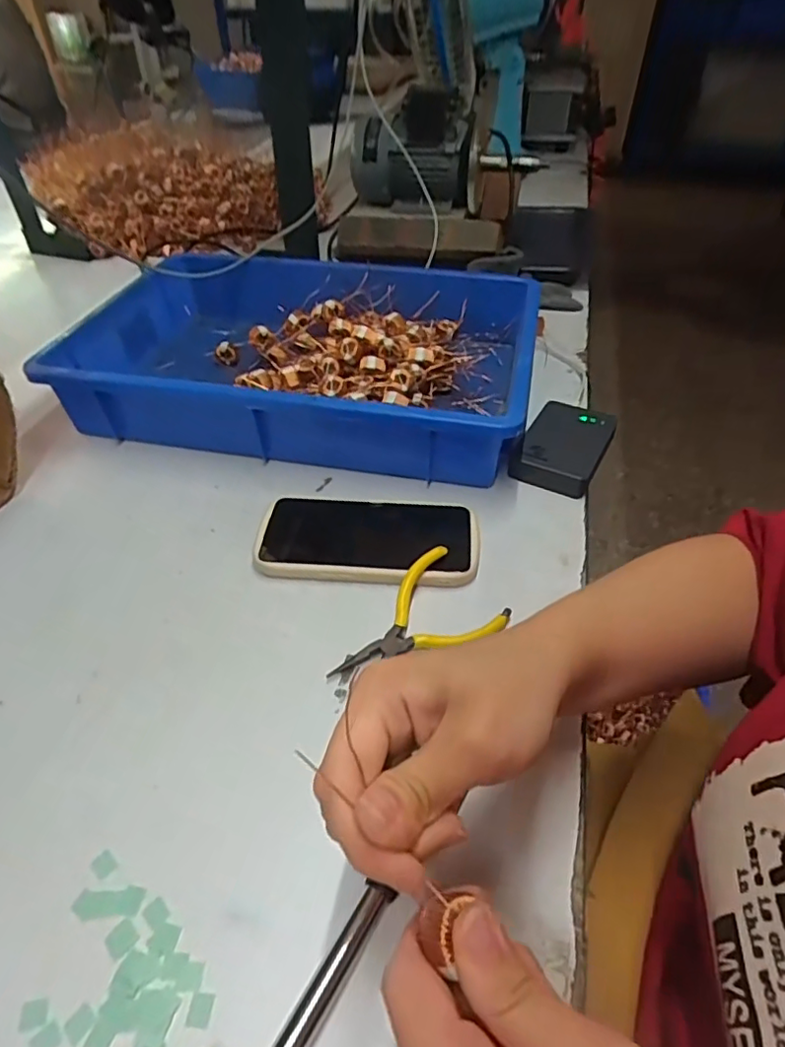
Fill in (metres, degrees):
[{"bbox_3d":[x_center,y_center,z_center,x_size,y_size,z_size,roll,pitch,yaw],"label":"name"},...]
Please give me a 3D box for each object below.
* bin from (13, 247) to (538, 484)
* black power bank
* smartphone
[{"bbox_3d":[-0.081,-0.168,0.586,0.426,0.082,0.283,7,44,9],"label":"bin"},{"bbox_3d":[0.154,-0.070,0.517,0.069,0.028,0.103,19,47,20],"label":"black power bank"},{"bbox_3d":[-0.019,0.011,0.450,0.165,0.016,0.082,1,44,3],"label":"smartphone"}]

